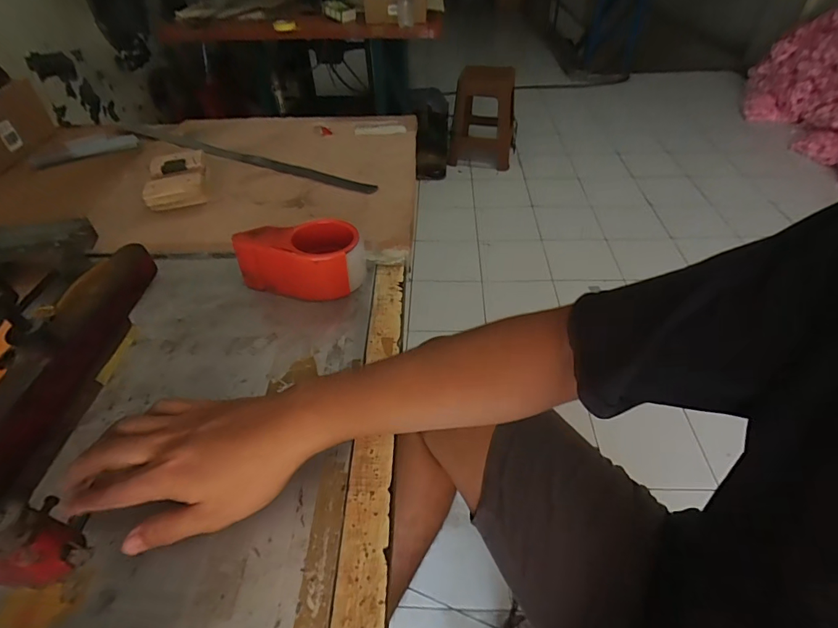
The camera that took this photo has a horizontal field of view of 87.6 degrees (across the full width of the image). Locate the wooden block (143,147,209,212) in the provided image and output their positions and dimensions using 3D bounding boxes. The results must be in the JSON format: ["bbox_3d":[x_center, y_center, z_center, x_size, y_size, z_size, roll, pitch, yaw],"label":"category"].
[{"bbox_3d":[-0.368,-0.203,0.669,0.084,0.042,0.122,-15,46,-12],"label":"wooden block"}]

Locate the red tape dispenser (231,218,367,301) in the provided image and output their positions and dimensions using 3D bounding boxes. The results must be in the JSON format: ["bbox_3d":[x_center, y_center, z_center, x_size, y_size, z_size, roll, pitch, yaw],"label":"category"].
[{"bbox_3d":[-0.135,-0.064,0.501,0.139,0.073,0.078,-7,45,-4],"label":"red tape dispenser"}]

